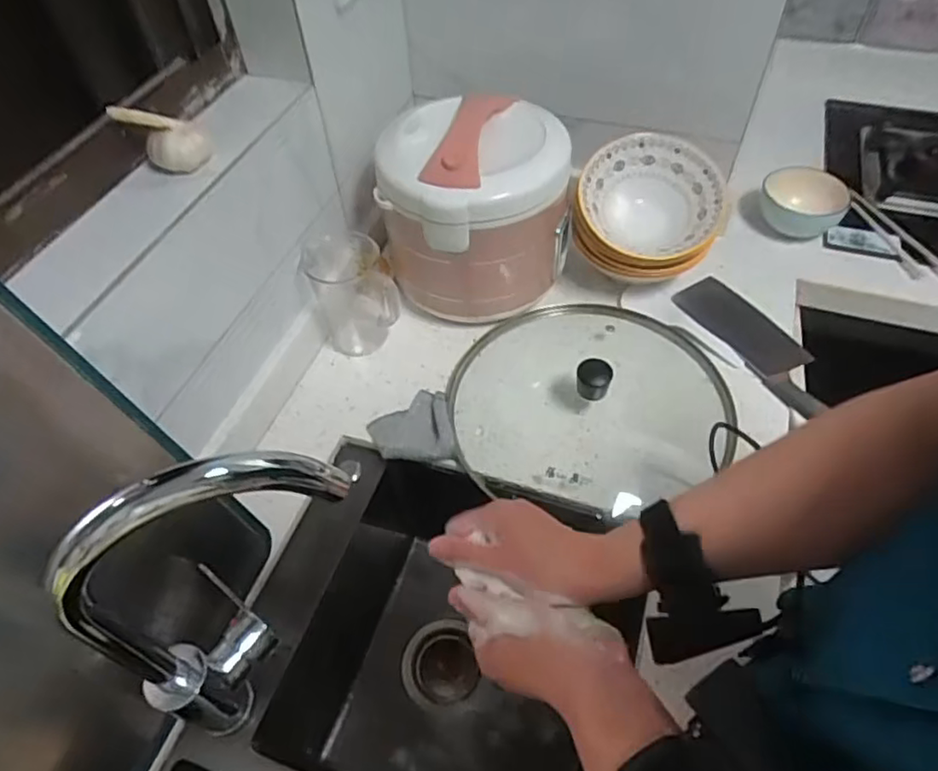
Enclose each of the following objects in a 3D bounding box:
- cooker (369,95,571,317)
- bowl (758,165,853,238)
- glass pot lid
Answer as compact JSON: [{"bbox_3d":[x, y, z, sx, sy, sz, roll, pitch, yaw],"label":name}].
[{"bbox_3d":[0.014,-0.205,0.782,0.197,0.236,0.187,-1,52,2],"label":"cooker"},{"bbox_3d":[0.485,-0.264,0.907,0.117,0.068,0.128,-1,52,2],"label":"bowl"},{"bbox_3d":[0.142,0.002,0.726,0.309,0.079,0.288,-2,51,3],"label":"glass pot lid"}]

